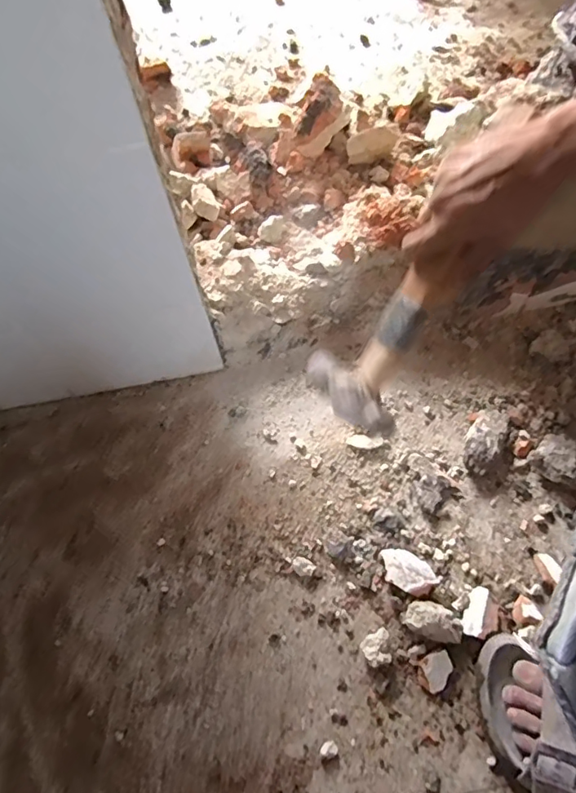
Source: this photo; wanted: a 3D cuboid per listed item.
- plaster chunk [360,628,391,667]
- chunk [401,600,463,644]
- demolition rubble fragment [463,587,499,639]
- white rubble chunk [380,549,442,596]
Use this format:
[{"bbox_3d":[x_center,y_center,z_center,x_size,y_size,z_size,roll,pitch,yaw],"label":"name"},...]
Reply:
[{"bbox_3d":[0.093,0.256,0.527,0.033,0.021,0.030,-1,65,2],"label":"plaster chunk"},{"bbox_3d":[0.149,0.231,0.529,0.057,0.023,0.034,24,68,12],"label":"chunk"},{"bbox_3d":[0.201,0.225,0.534,0.032,0.011,0.052,19,51,14],"label":"demolition rubble fragment"},{"bbox_3d":[0.129,0.188,0.556,0.061,0.016,0.037,28,69,14],"label":"white rubble chunk"}]

